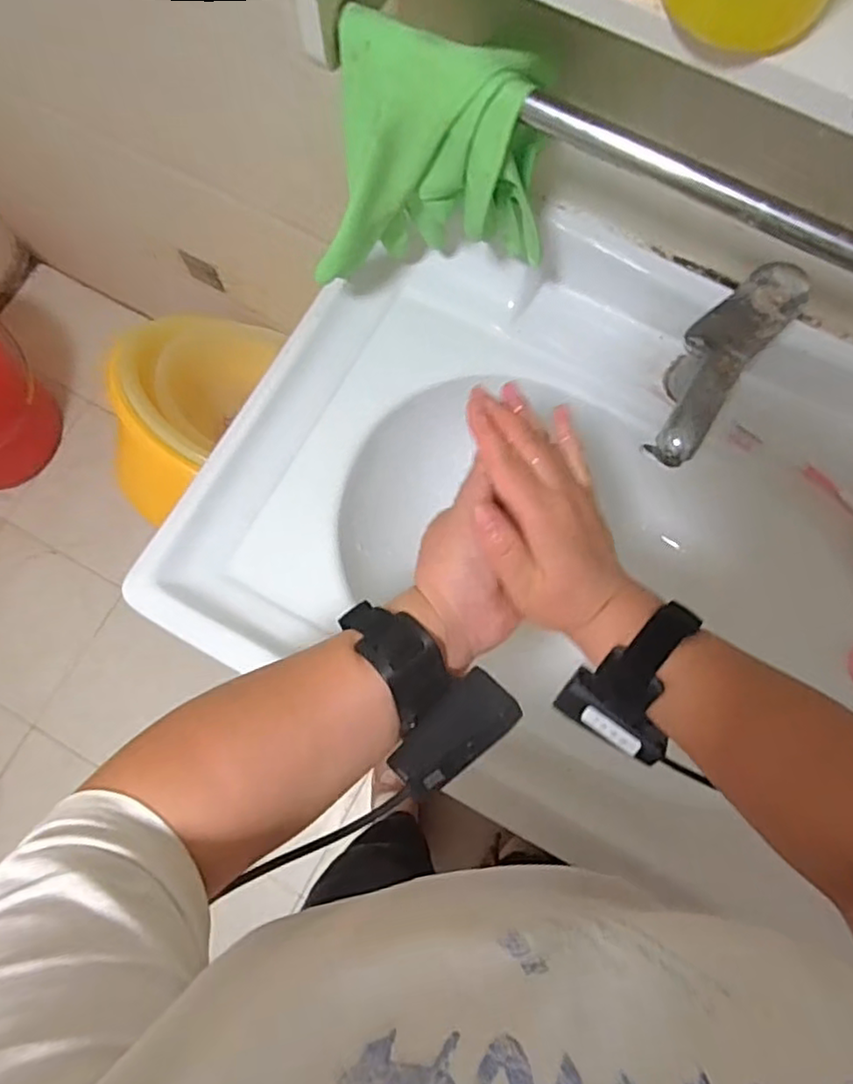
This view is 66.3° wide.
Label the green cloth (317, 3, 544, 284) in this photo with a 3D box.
[{"bbox_3d":[0.005,-0.253,0.457,0.160,0.183,0.078,4,76,1],"label":"green cloth"}]

